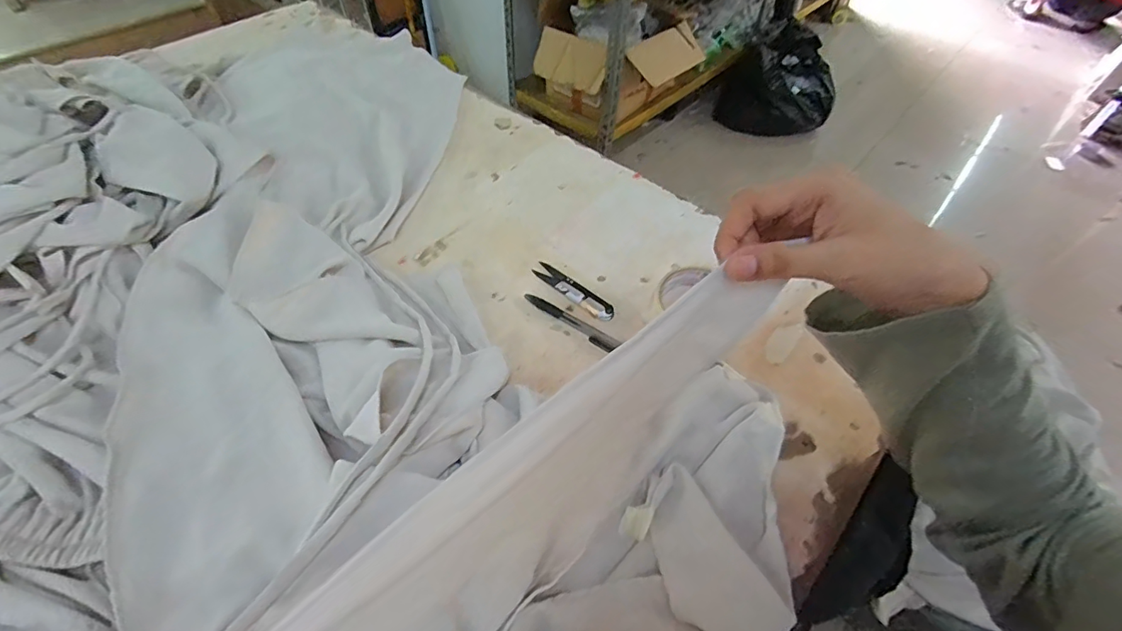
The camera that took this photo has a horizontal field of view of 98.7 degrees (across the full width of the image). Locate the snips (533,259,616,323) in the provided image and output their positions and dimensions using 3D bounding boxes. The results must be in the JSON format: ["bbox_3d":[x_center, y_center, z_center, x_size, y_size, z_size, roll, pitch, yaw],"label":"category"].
[{"bbox_3d":[0.013,-0.026,0.507,0.104,0.007,0.022,35,60,24],"label":"snips"}]

